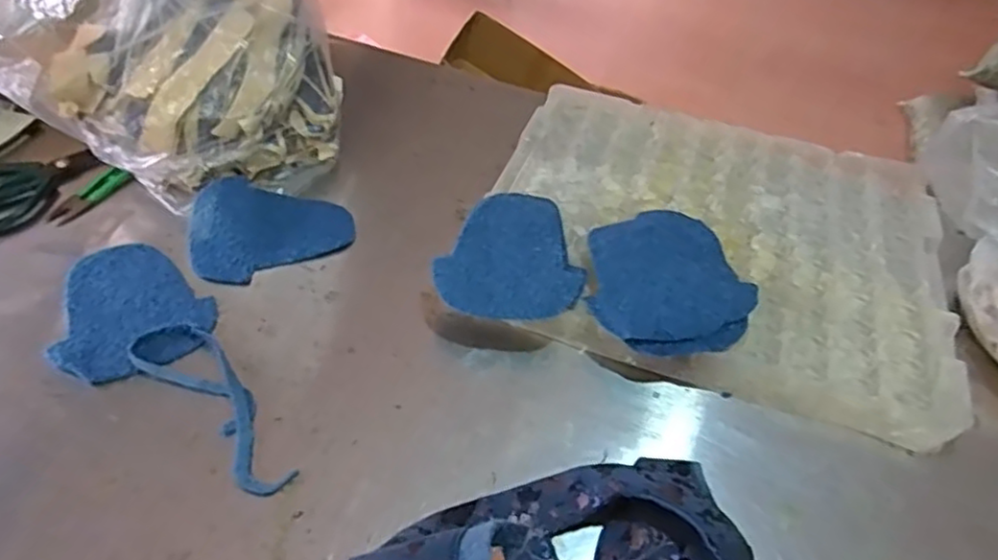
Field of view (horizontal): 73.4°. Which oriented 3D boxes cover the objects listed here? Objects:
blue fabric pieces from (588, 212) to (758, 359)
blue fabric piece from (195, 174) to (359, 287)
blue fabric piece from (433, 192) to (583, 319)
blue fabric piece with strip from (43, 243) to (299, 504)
[{"bbox_3d":[0.154,-0.005,0.606,0.140,0.014,0.172,7,46,3],"label":"blue fabric pieces"},{"bbox_3d":[-0.221,-0.051,0.654,0.153,0.026,0.119,-2,45,-9],"label":"blue fabric piece"},{"bbox_3d":[0.022,-0.024,0.613,0.123,0.013,0.162,20,48,15],"label":"blue fabric piece"},{"bbox_3d":[-0.269,0.064,0.547,0.307,0.008,0.118,34,50,25],"label":"blue fabric piece with strip"}]

